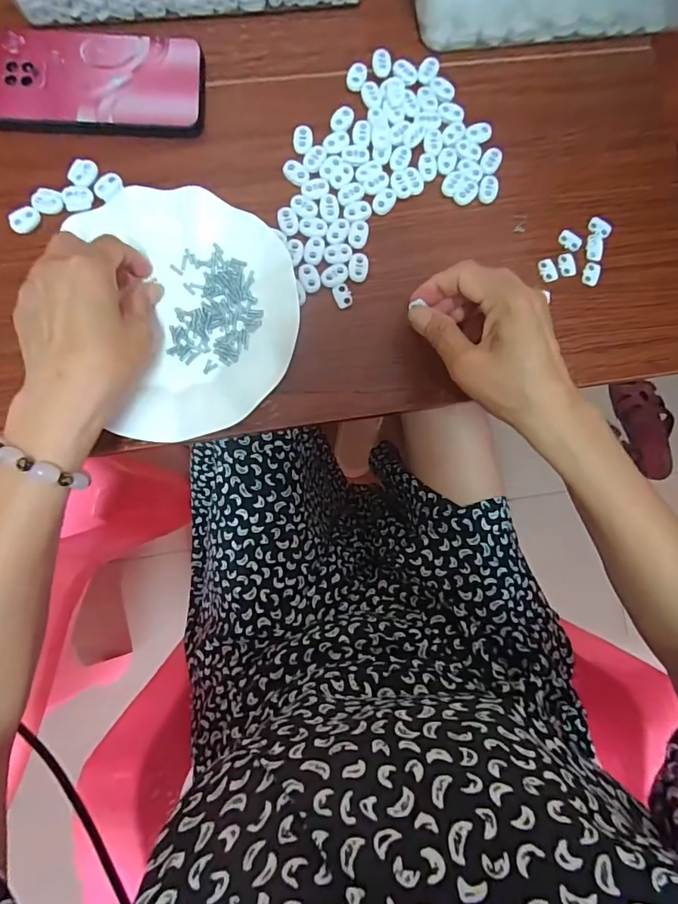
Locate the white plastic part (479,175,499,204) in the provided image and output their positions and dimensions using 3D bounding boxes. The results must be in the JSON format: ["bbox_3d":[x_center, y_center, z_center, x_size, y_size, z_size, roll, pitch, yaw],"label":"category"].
[{"bbox_3d":[0.122,-0.214,0.388,0.015,0.004,0.021,4,85,-4],"label":"white plastic part"}]

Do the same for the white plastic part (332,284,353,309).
[{"bbox_3d":[0.003,-0.123,0.377,0.013,0.004,0.018,-18,86,-5],"label":"white plastic part"}]

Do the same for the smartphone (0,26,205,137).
[{"bbox_3d":[-0.190,-0.295,0.374,0.160,0.008,0.085,-1,85,-4],"label":"smartphone"}]

